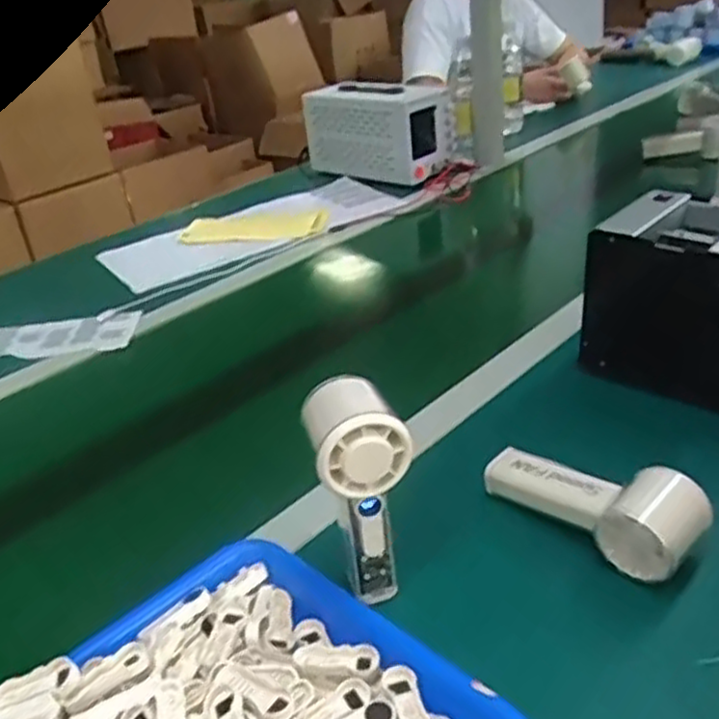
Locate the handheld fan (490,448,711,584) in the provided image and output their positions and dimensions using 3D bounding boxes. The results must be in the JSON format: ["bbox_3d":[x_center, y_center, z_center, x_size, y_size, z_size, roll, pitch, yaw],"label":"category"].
[{"bbox_3d":[0.166,0.094,0.535,0.055,0.049,0.159,-27,35,-33],"label":"handheld fan"}]

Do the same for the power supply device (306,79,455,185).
[{"bbox_3d":[0.036,-0.431,1.408,0.142,0.157,0.267,-28,35,-33],"label":"power supply device"}]

